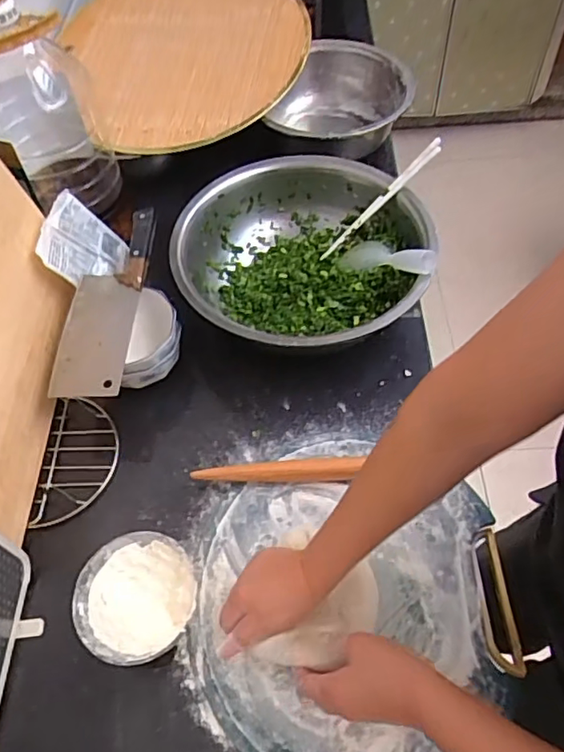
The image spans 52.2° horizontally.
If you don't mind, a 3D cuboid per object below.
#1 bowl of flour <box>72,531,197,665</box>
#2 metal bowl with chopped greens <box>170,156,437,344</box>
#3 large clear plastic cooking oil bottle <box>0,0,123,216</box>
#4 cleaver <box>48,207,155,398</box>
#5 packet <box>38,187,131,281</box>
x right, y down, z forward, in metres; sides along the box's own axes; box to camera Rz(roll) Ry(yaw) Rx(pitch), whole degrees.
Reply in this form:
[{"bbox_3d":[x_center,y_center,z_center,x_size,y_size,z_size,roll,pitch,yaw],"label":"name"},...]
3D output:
[{"bbox_3d":[-0.143,0.226,0.583,0.114,0.050,0.117,-2,56,2],"label":"bowl of flour"},{"bbox_3d":[0.024,-0.155,0.788,0.314,0.109,0.332,-2,56,2],"label":"metal bowl with chopped greens"},{"bbox_3d":[-0.312,-0.341,0.744,0.142,0.274,0.141,-25,58,-13],"label":"large clear plastic cooking oil bottle"},{"bbox_3d":[-0.218,-0.099,0.716,0.091,0.028,0.278,2,56,4],"label":"cleaver"},{"bbox_3d":[-0.267,-0.175,0.785,0.012,0.123,0.119,-15,52,32],"label":"packet"}]

